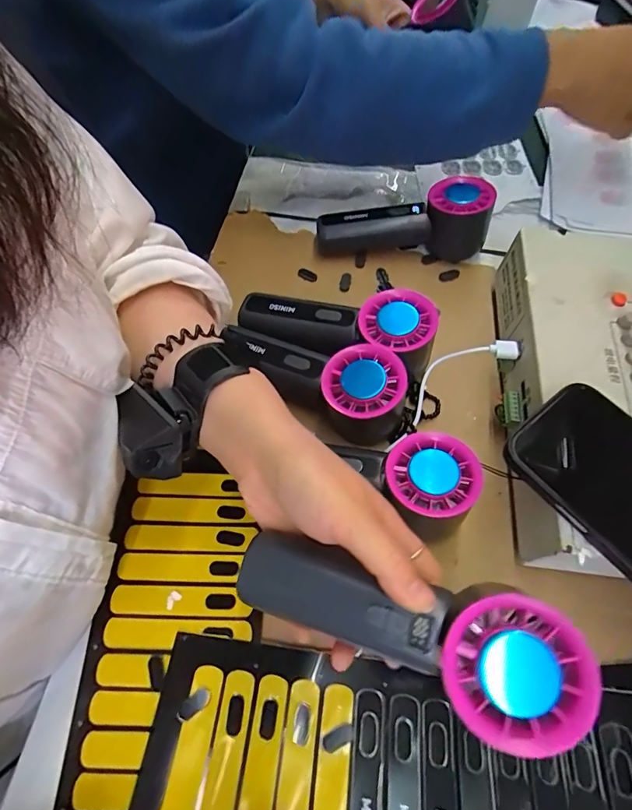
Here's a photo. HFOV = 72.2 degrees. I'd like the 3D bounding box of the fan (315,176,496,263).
[{"bbox_3d":[0.079,-0.170,0.403,0.155,0.058,0.054,-1,64,0],"label":"fan"}]

